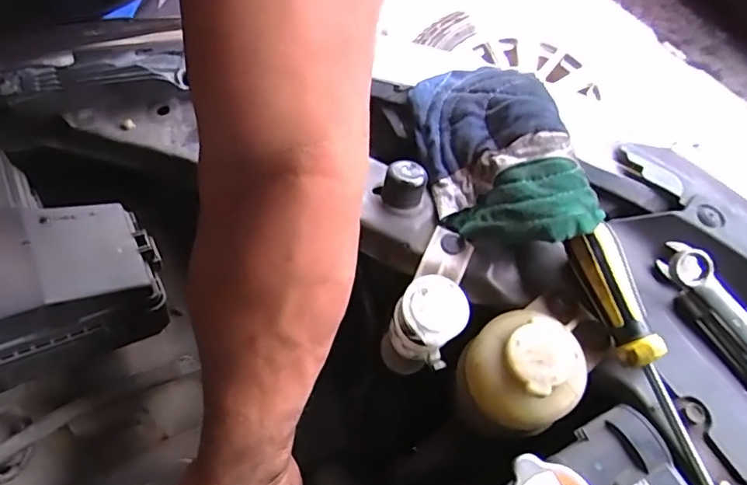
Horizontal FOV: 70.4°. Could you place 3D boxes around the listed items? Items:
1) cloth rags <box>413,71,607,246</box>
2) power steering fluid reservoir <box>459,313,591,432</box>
[{"bbox_3d":[0.092,-0.069,0.390,0.106,0.044,0.170,-11,64,-4],"label":"cloth rags"},{"bbox_3d":[0.098,0.085,0.349,0.073,0.064,0.070,0,64,1],"label":"power steering fluid reservoir"}]

